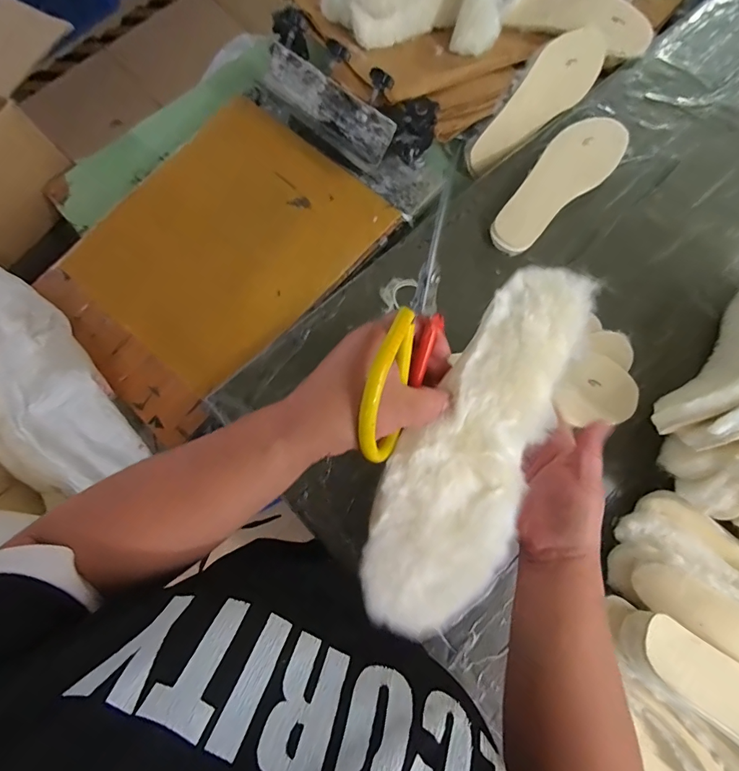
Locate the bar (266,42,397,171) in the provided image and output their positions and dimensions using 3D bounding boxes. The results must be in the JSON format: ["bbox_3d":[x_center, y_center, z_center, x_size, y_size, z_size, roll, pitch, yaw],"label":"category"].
[{"bbox_3d":[-0.065,-0.409,0.615,0.227,0.076,0.026,39,44,10],"label":"bar"}]

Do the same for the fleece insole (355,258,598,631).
[{"bbox_3d":[0.077,0.038,0.289,0.093,0.025,0.270,27,86,8],"label":"fleece insole"}]

